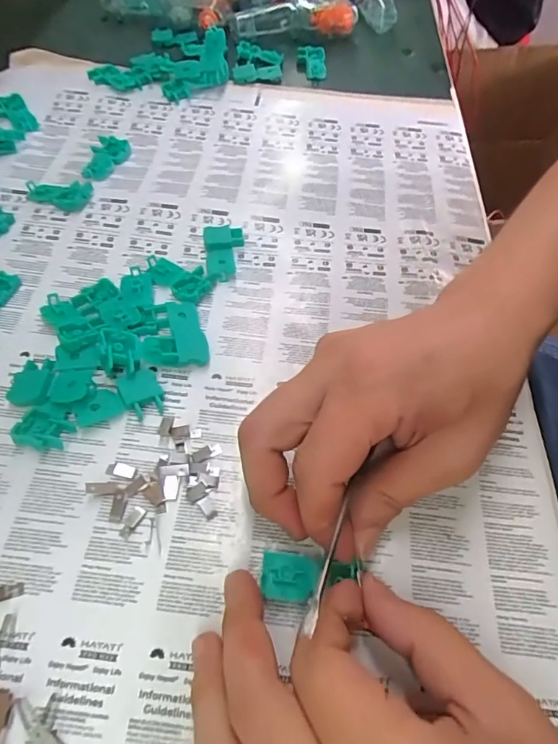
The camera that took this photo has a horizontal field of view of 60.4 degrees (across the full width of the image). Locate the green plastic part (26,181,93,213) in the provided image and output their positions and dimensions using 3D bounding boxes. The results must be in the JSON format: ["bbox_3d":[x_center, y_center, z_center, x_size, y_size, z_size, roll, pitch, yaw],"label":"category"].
[{"bbox_3d":[-0.151,-0.119,0.324,0.045,0.007,0.025,6,57,0],"label":"green plastic part"}]

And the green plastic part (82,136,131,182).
[{"bbox_3d":[-0.127,-0.156,0.351,0.027,0.010,0.041,11,57,4],"label":"green plastic part"}]

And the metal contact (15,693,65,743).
[{"bbox_3d":[-0.084,0.125,0.172,0.011,0.005,0.024,-35,65,-23],"label":"metal contact"}]

